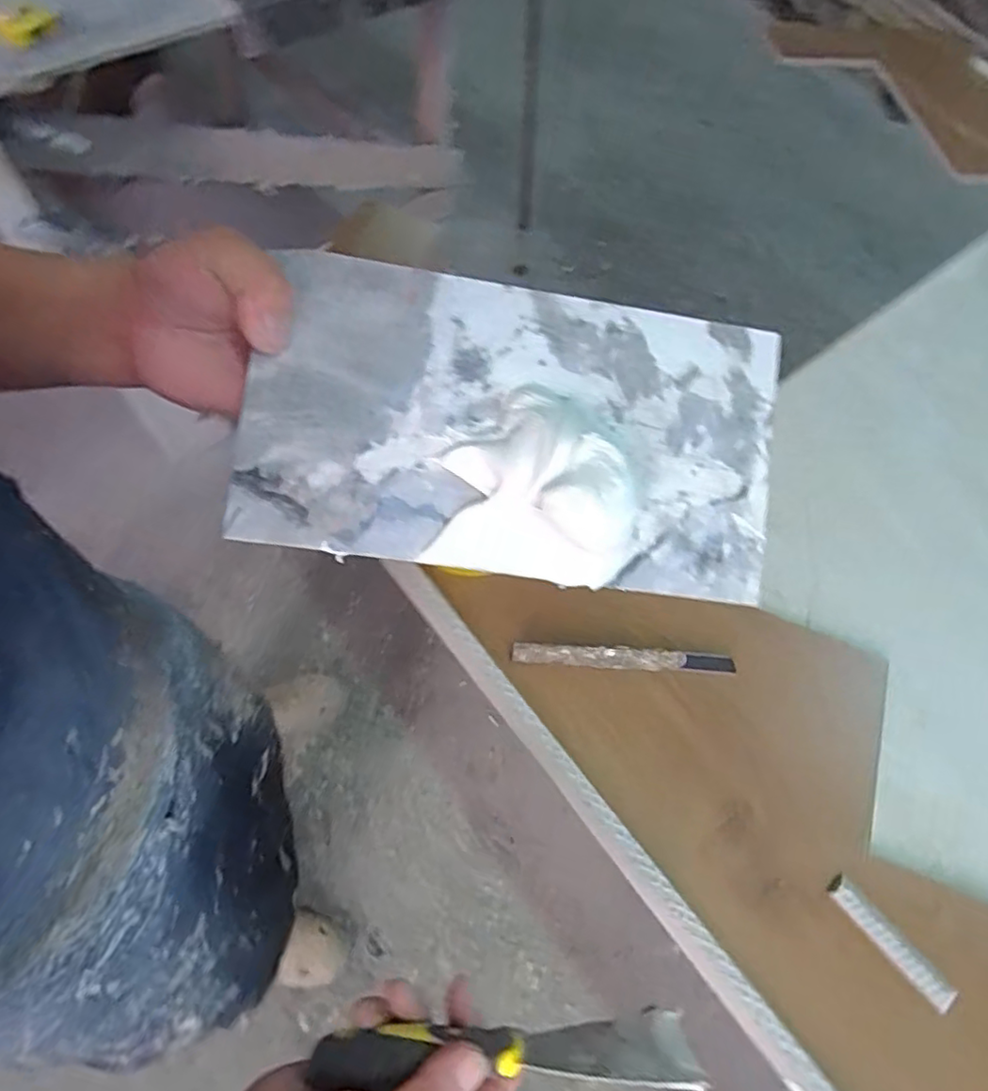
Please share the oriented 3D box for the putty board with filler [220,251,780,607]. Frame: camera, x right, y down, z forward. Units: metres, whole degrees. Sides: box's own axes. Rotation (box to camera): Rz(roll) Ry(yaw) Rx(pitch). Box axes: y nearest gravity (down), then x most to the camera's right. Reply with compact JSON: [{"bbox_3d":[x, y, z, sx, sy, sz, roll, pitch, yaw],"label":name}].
[{"bbox_3d":[0.014,-0.060,0.318,0.269,0.029,0.150,7,85,-6],"label":"putty board with filler"}]

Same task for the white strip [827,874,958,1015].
[{"bbox_3d":[0.281,0.281,0.449,0.018,0.008,0.097,-39,68,-15],"label":"white strip"}]

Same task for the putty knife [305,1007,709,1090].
[{"bbox_3d":[0.004,0.264,0.332,0.191,0.060,0.022,-1,63,0],"label":"putty knife"}]

